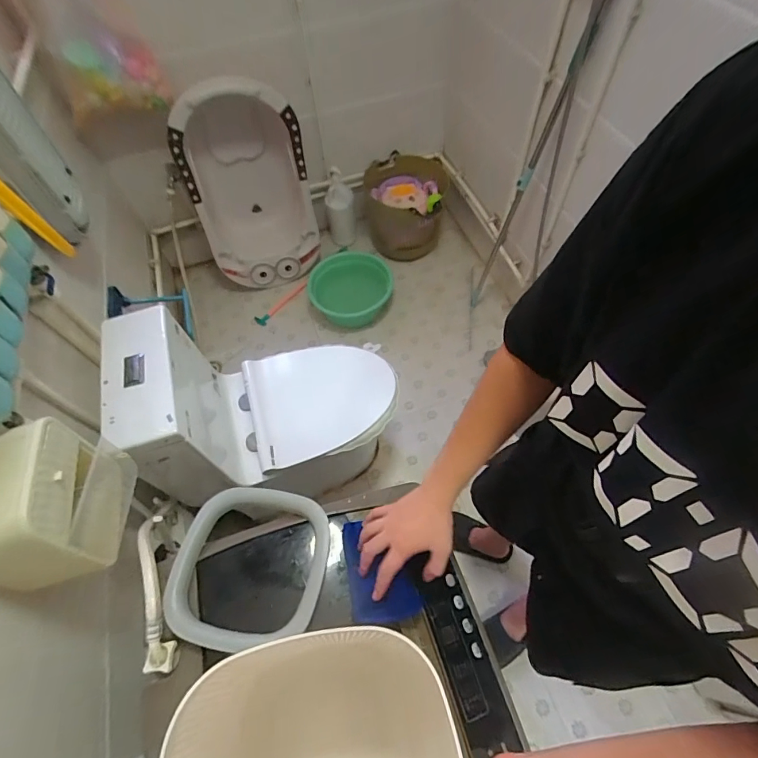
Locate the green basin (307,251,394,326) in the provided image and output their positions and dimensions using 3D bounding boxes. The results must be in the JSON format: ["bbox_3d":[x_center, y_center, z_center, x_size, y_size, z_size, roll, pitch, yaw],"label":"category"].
[{"bbox_3d":[-0.131,-0.436,1.912,0.377,0.149,0.403,4,60,5],"label":"green basin"}]

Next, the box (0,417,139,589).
[{"bbox_3d":[-0.527,0.199,0.667,0.142,0.200,0.225,-8,60,-2],"label":"box"}]

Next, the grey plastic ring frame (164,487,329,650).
[{"bbox_3d":[-0.194,0.275,0.631,0.219,0.031,0.224,9,59,7],"label":"grey plastic ring frame"}]

